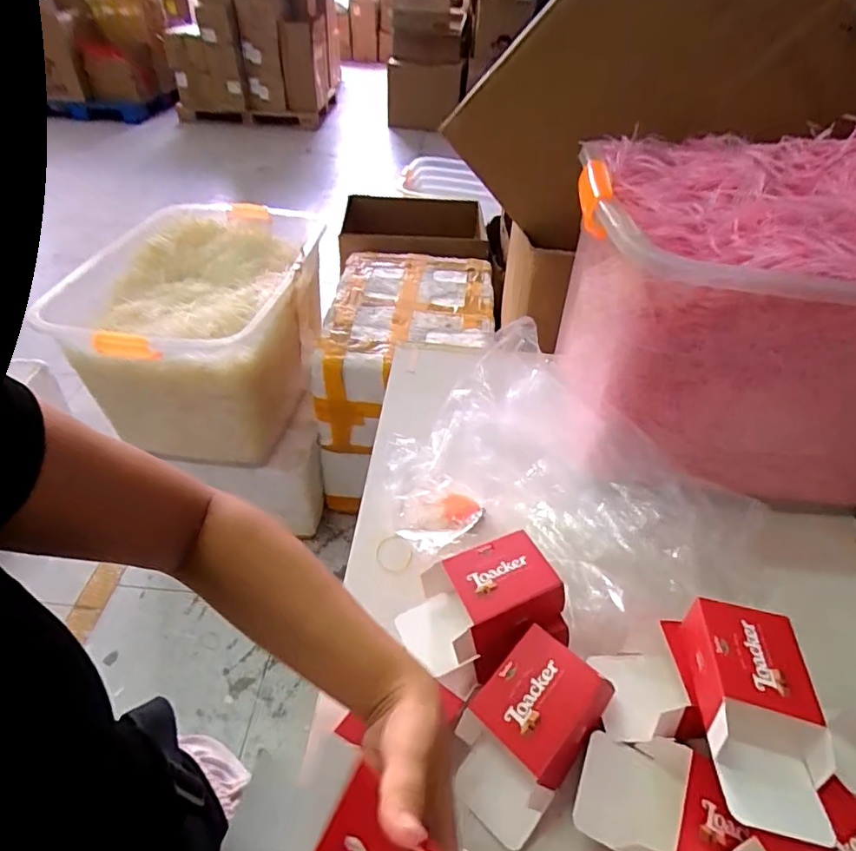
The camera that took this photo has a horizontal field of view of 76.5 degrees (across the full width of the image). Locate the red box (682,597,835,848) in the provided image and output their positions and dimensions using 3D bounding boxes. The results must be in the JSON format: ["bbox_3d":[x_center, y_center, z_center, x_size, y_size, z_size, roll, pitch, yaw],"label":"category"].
[{"bbox_3d":[0.269,0.230,0.443,0.087,0.053,0.164,7,43,5],"label":"red box"}]

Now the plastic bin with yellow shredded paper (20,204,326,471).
[{"bbox_3d":[-0.522,-0.242,1.352,0.428,0.366,0.613,4,43,1],"label":"plastic bin with yellow shredded paper"}]

